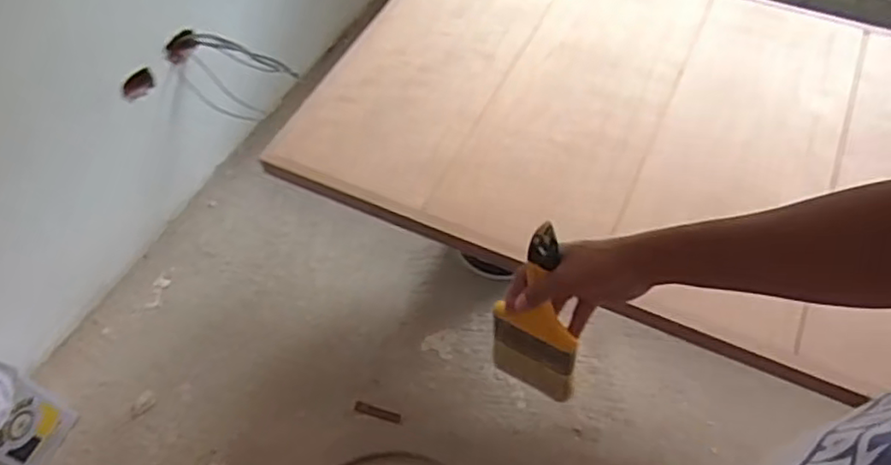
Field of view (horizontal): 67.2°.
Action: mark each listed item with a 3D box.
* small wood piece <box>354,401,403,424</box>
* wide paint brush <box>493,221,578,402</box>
[{"bbox_3d":[-0.159,0.423,1.575,0.112,0.007,0.026,13,57,10],"label":"small wood piece"},{"bbox_3d":[0.083,0.081,0.693,0.101,0.221,0.018,18,41,38],"label":"wide paint brush"}]

